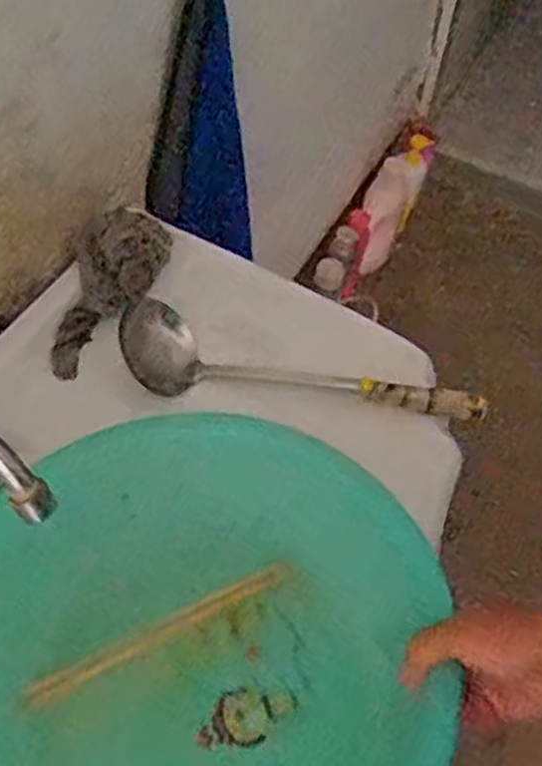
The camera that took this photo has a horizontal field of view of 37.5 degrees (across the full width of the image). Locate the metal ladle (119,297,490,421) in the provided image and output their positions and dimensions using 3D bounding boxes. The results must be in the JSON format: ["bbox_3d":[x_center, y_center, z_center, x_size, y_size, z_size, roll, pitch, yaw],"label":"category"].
[{"bbox_3d":[0.024,-0.001,0.727,0.335,0.034,0.083,15,54,7],"label":"metal ladle"}]

